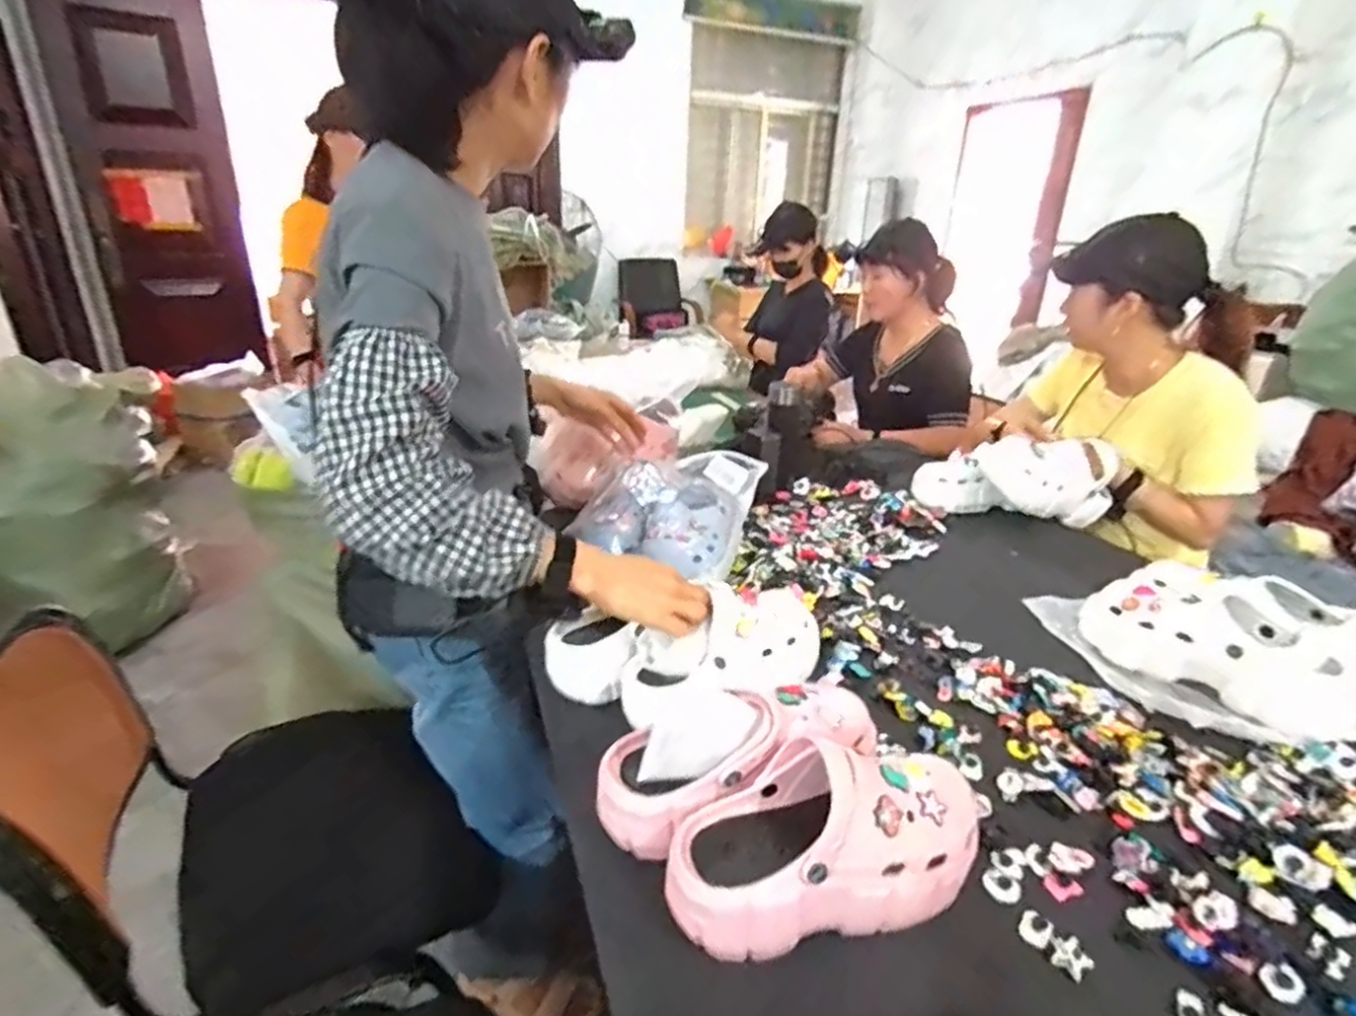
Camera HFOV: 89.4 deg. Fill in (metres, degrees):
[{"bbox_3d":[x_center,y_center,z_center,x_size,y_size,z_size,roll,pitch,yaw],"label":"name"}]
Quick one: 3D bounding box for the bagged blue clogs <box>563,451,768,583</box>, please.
[{"bbox_3d":[-0.015,-0.010,1.025,0.229,0.090,0.250,9,25,17],"label":"bagged blue clogs"}]

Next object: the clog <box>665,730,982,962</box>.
[{"bbox_3d":[0.117,0.251,0.525,0.250,0.119,0.105,-3,24,-11],"label":"clog"}]

